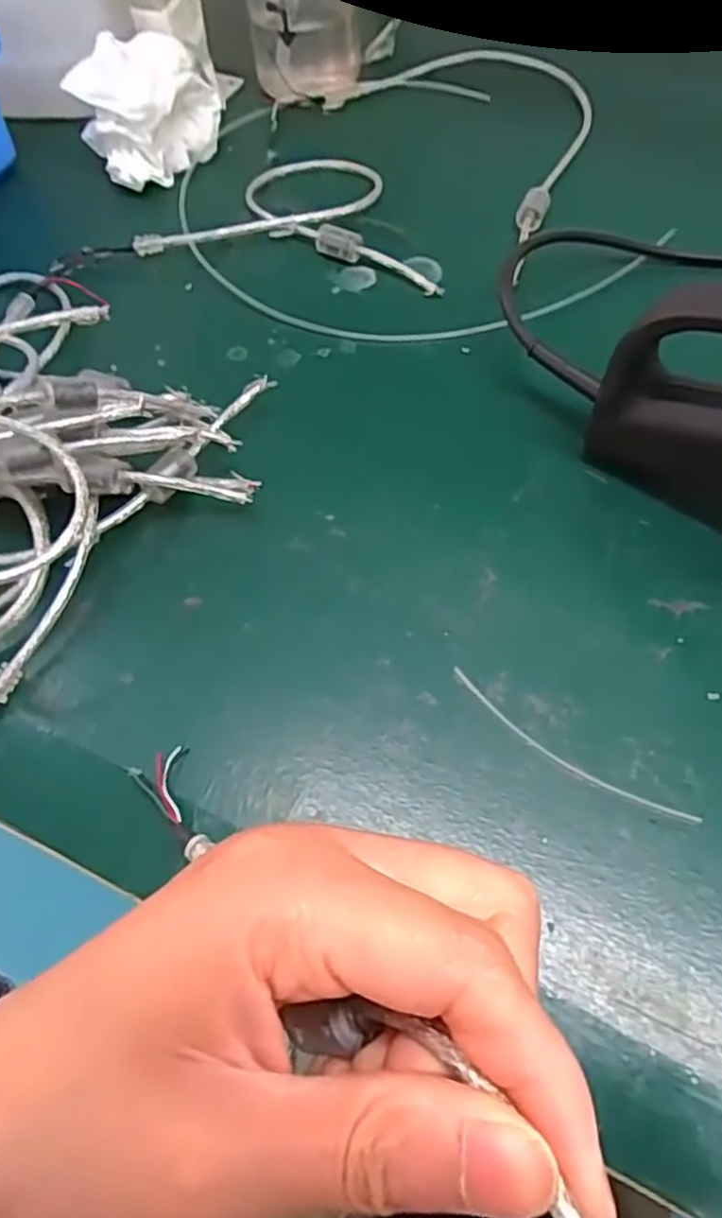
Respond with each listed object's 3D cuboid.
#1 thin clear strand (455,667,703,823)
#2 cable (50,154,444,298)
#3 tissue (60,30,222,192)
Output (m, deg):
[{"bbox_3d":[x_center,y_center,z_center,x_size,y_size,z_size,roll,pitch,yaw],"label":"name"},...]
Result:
[{"bbox_3d":[0.081,0.056,0.293,0.107,0.004,0.012,31,67,19],"label":"thin clear strand"},{"bbox_3d":[-0.061,-0.249,0.464,0.223,0.011,0.131,4,61,5],"label":"cable"},{"bbox_3d":[-0.136,-0.323,0.482,0.090,0.055,0.062,-35,65,-15],"label":"tissue"}]

